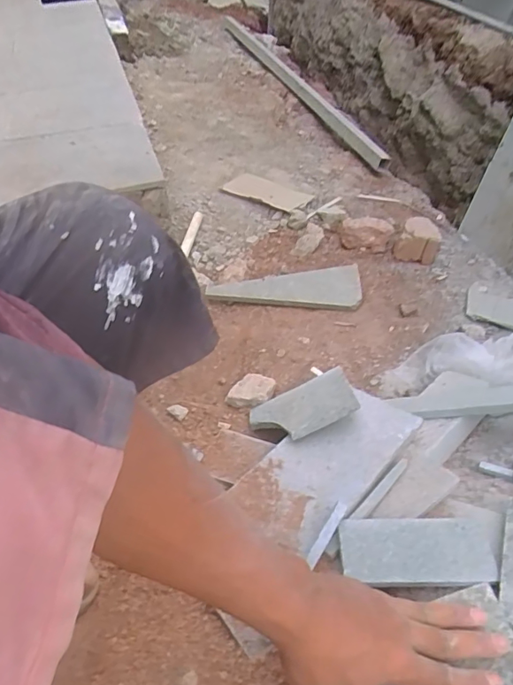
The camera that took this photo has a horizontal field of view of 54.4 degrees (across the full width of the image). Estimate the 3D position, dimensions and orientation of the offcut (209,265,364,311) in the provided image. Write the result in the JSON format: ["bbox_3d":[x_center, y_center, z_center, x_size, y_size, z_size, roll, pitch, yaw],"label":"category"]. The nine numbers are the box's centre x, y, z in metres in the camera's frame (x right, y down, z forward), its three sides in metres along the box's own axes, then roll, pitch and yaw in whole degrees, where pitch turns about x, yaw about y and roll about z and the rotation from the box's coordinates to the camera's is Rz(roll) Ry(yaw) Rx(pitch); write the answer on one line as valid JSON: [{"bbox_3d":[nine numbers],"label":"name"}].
[{"bbox_3d":[0.057,-0.099,0.957,0.293,0.016,0.092,-6,59,-6],"label":"offcut"}]

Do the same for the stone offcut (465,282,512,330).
[{"bbox_3d":[0.449,-0.064,0.914,0.124,0.018,0.093,22,51,22],"label":"stone offcut"}]

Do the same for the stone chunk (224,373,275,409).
[{"bbox_3d":[-0.007,0.075,0.768,0.061,0.022,0.061,17,42,15],"label":"stone chunk"}]

